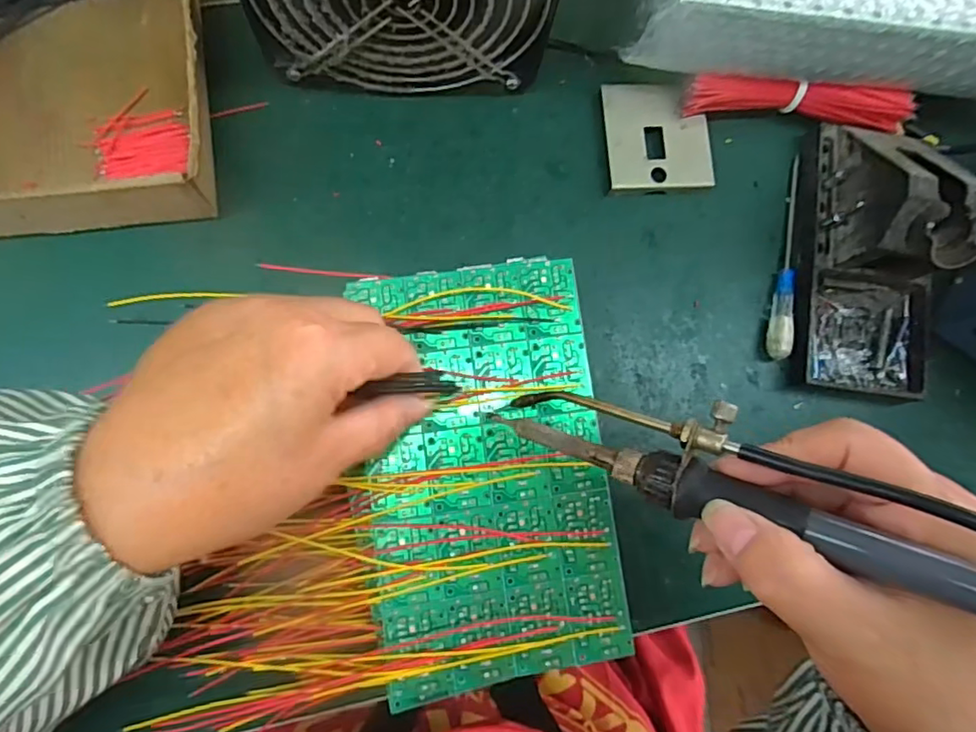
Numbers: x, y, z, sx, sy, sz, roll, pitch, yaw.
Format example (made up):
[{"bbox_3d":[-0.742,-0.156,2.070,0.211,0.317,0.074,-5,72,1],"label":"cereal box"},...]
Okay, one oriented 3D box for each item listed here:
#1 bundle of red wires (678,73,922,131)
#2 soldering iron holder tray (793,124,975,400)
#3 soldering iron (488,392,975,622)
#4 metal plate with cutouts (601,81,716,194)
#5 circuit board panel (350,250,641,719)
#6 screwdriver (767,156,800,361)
[{"bbox_3d":[0.183,-0.155,0.345,0.134,0.026,0.015,1,83,-5],"label":"bundle of red wires"},{"bbox_3d":[0.224,-0.064,0.324,0.077,0.067,0.154,8,83,-4],"label":"soldering iron holder tray"},{"bbox_3d":[0.095,0.042,0.188,0.199,0.030,0.033,20,81,31],"label":"soldering iron"},{"bbox_3d":[0.101,-0.137,0.352,0.063,0.009,0.065,-5,84,-6],"label":"metal plate with cutouts"},{"bbox_3d":[0.000,0.043,0.253,0.100,0.005,0.176,-6,84,-6],"label":"circuit board panel"},{"bbox_3d":[0.182,-0.066,0.350,0.013,0.013,0.126,14,83,-3],"label":"screwdriver"}]

